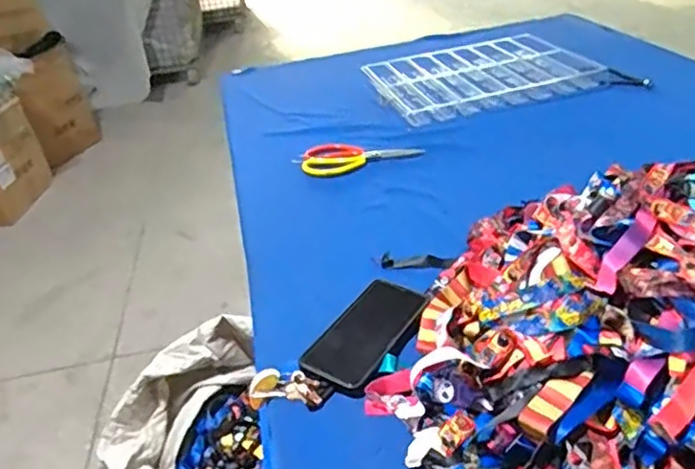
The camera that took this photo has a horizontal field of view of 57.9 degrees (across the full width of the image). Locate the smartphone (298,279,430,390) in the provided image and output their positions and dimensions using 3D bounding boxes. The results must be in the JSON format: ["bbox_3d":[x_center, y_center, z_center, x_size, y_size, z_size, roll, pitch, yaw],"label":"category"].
[{"bbox_3d":[0.021,0.106,0.691,0.077,0.011,0.152,21,45,26],"label":"smartphone"}]

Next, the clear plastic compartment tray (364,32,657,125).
[{"bbox_3d":[0.299,-0.371,1.416,0.476,0.026,0.434,-14,33,-11],"label":"clear plastic compartment tray"}]

